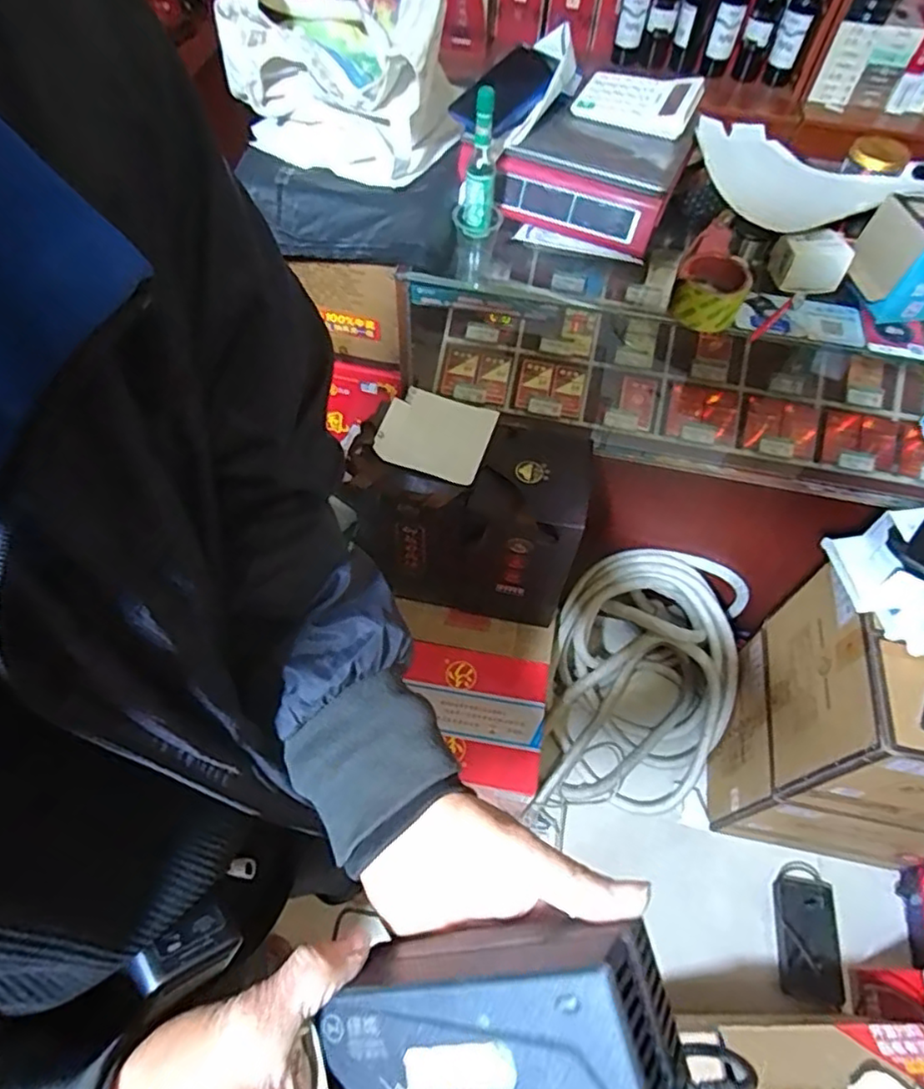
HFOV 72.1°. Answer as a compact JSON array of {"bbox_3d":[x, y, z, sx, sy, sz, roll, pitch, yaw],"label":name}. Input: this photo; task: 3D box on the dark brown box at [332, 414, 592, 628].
[{"bbox_3d":[0.027,-0.041,1.175,0.382,0.367,0.215,13,59,5],"label":"dark brown box"}]

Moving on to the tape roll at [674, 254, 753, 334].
[{"bbox_3d":[0.334,-0.337,0.852,0.095,0.056,0.095,29,62,13],"label":"tape roll"}]

